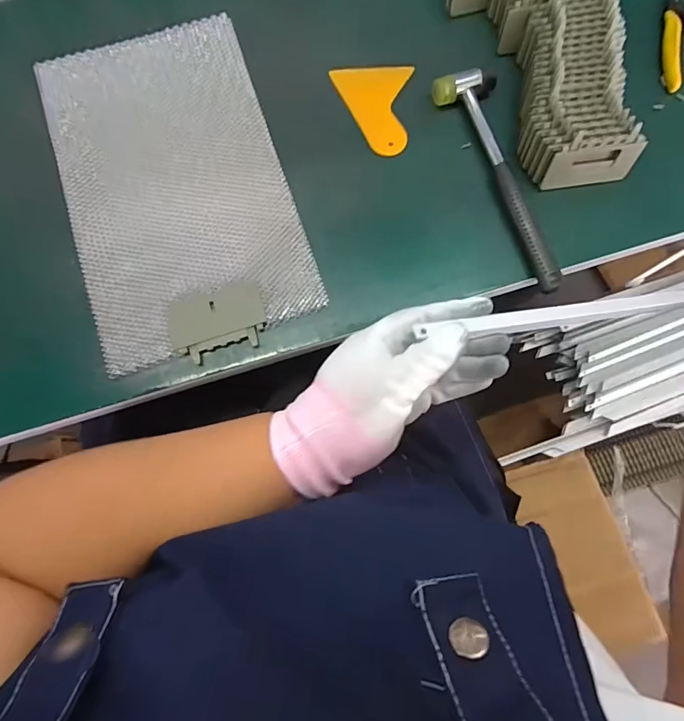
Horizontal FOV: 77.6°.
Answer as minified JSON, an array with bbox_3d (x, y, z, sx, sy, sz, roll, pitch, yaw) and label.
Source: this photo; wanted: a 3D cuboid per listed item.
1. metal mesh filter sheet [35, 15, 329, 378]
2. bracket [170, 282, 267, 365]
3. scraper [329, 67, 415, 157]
[{"bbox_3d":[-0.164,-0.177,0.416,0.200,0.011,0.340,-19,80,-3],"label":"metal mesh filter sheet"},{"bbox_3d":[-0.113,-0.035,0.387,0.086,0.010,0.058,-15,80,-2],"label":"bracket"},{"bbox_3d":[0.045,-0.262,0.433,0.075,0.004,0.106,-24,80,-4],"label":"scraper"}]

